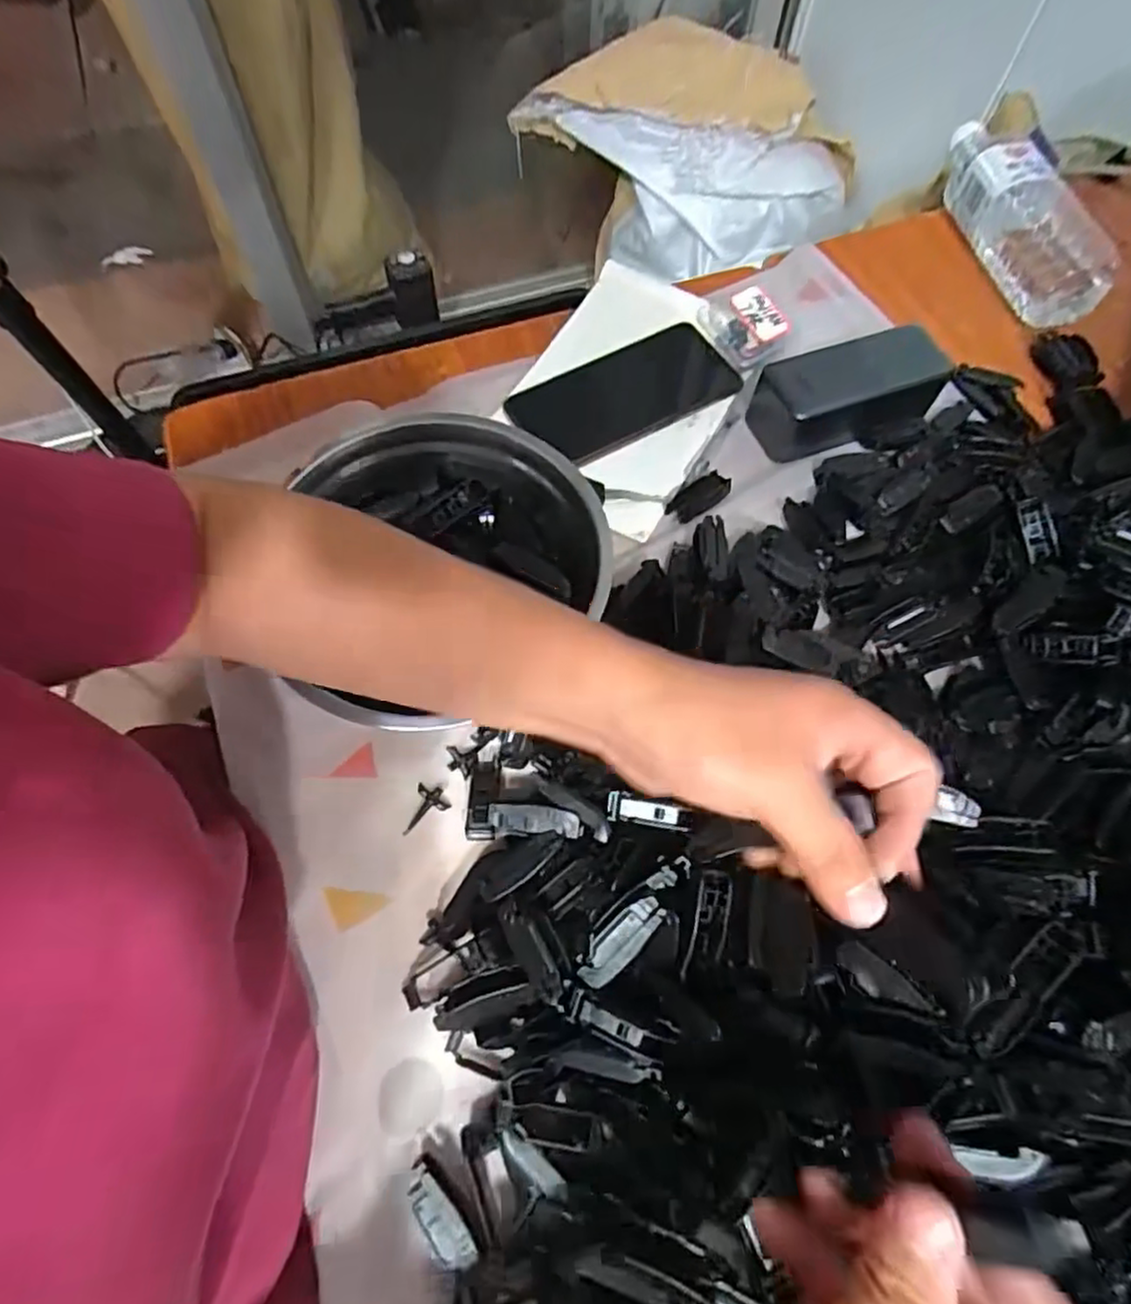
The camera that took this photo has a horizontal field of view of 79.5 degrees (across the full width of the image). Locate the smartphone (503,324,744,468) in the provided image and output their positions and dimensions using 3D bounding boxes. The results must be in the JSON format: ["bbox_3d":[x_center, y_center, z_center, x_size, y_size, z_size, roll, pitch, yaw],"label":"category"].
[{"bbox_3d":[0.048,-0.194,0.507,0.163,0.013,0.080,-24,68,-12],"label":"smartphone"}]

